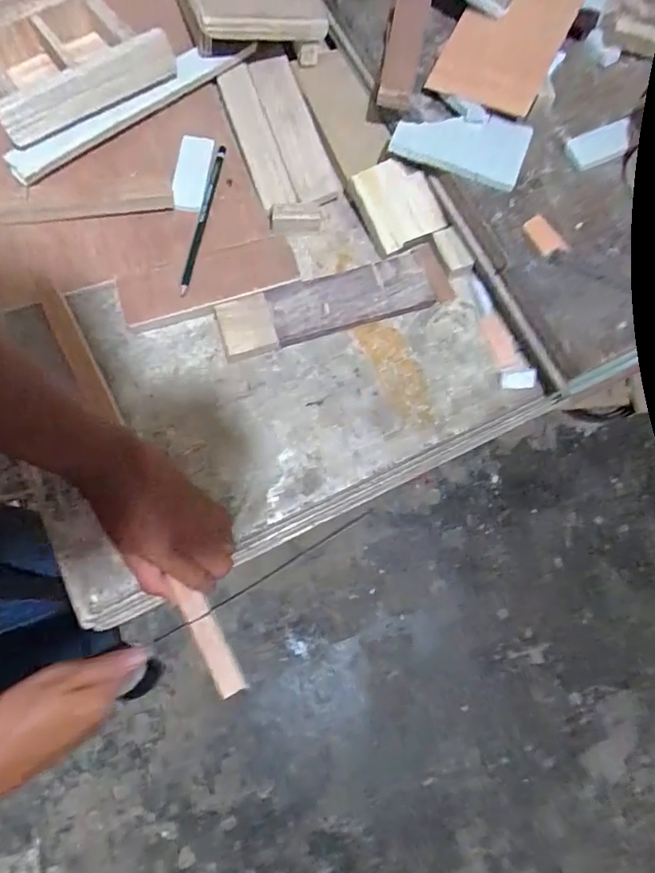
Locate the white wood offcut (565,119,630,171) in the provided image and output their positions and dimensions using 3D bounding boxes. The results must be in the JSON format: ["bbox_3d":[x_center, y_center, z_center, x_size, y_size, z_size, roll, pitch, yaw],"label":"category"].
[{"bbox_3d":[0.252,-0.269,0.487,0.068,0.007,0.033,-22,76,-10],"label":"white wood offcut"}]

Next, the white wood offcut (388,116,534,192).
[{"bbox_3d":[0.120,-0.266,0.477,0.115,0.017,0.062,22,73,2],"label":"white wood offcut"}]

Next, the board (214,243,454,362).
[{"bbox_3d":[0.007,-0.122,0.483,0.211,0.017,0.052,-18,76,-9],"label":"board"}]

